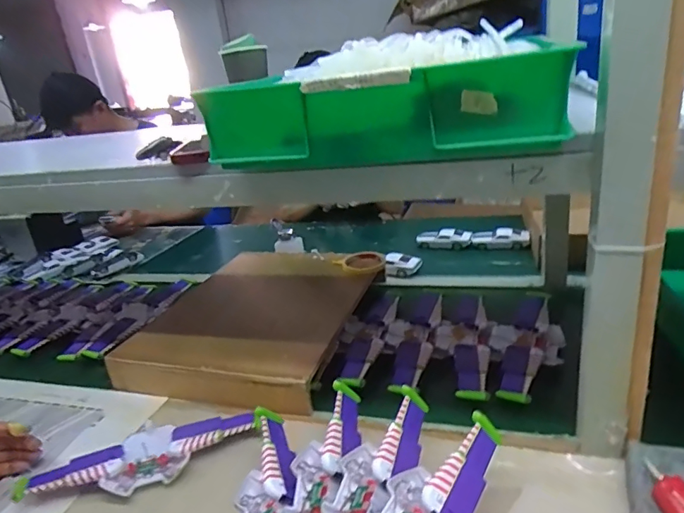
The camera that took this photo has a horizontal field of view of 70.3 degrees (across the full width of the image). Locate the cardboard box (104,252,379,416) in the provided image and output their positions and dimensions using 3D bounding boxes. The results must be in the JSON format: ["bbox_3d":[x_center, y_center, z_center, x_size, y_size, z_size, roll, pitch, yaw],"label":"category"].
[{"bbox_3d":[-0.144,0.107,0.885,0.352,0.091,0.422,3,25,22],"label":"cardboard box"}]

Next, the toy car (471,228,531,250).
[{"bbox_3d":[0.371,-0.038,1.138,0.131,0.037,0.043,1,24,22],"label":"toy car"}]

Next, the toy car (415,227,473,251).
[{"bbox_3d":[0.251,-0.041,1.189,0.128,0.040,0.058,7,26,32],"label":"toy car"}]

